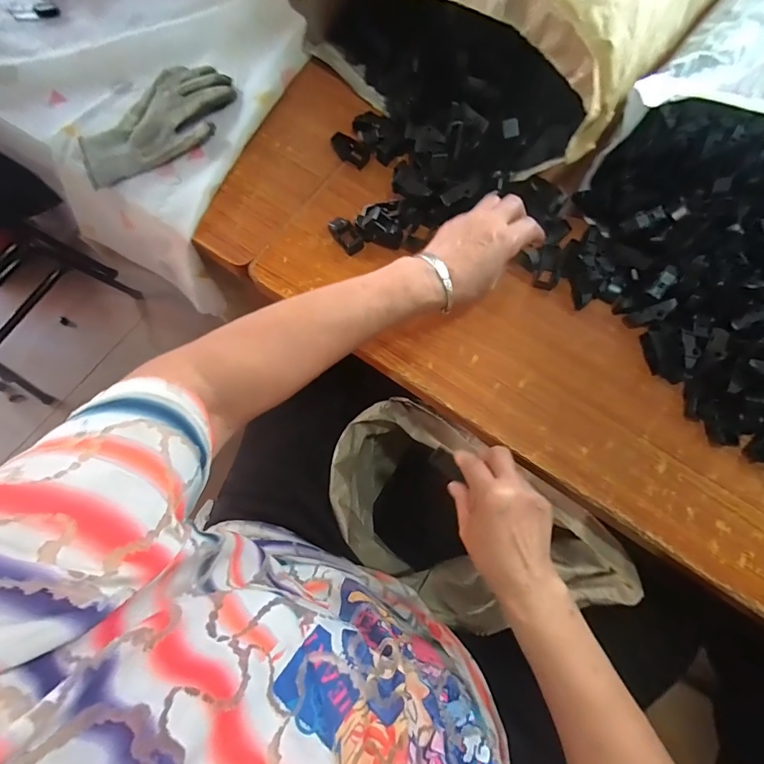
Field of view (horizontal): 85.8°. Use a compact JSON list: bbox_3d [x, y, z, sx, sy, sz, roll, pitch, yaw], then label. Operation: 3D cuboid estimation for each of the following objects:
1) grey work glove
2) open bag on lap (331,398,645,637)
[{"bbox_3d":[-0.281,-0.330,0.522,0.208,0.026,0.108,-37,77,-9],"label":"grey work glove"},{"bbox_3d":[0.103,0.229,0.660,0.384,0.386,0.203,37,78,10],"label":"open bag on lap"}]

